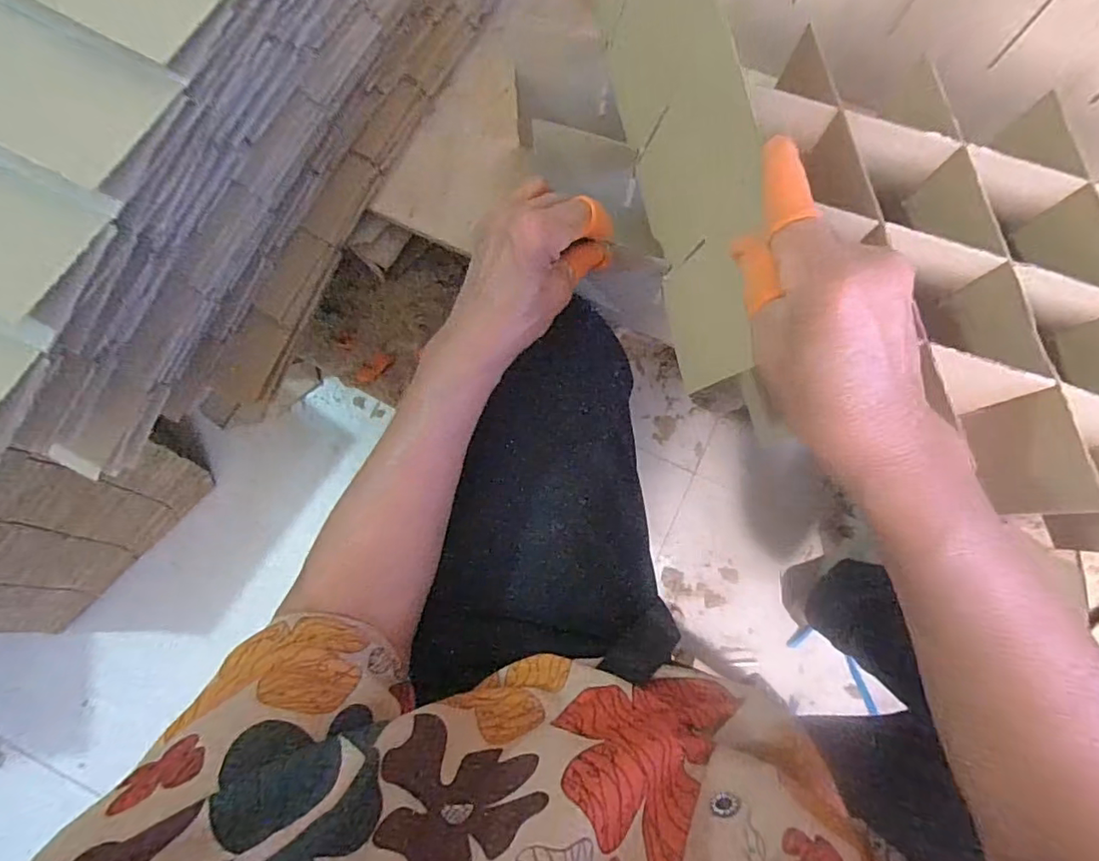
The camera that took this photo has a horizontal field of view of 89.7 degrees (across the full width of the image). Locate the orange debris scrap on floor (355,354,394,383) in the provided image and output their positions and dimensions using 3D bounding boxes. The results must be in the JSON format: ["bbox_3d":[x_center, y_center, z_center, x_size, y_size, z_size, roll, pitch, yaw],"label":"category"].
[{"bbox_3d":[-0.190,-0.068,0.600,0.045,0.009,0.019,-35,84,0],"label":"orange debris scrap on floor"}]

